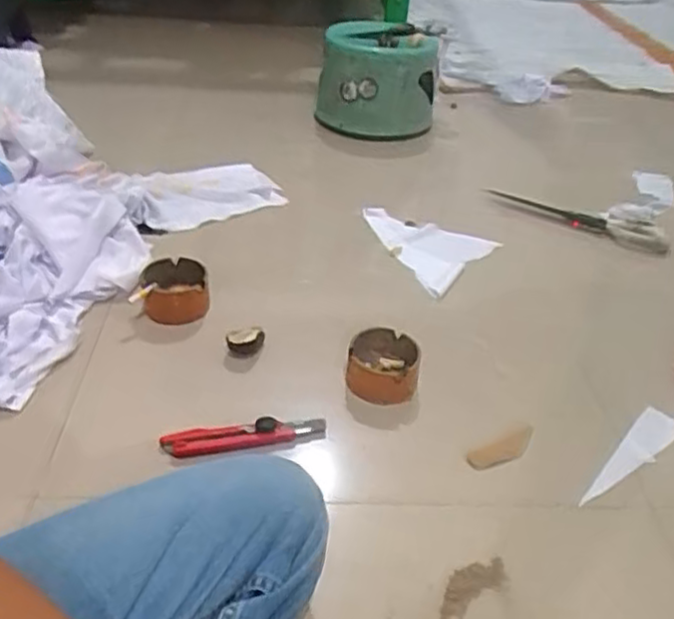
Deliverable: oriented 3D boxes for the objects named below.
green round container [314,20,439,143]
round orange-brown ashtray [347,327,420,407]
[{"bbox_3d":[0.085,-0.473,1.409,0.237,0.177,0.214,7,36,4],"label":"green round container"},{"bbox_3d":[0.053,0.065,0.793,0.079,0.052,0.078,3,36,-2],"label":"round orange-brown ashtray"}]

